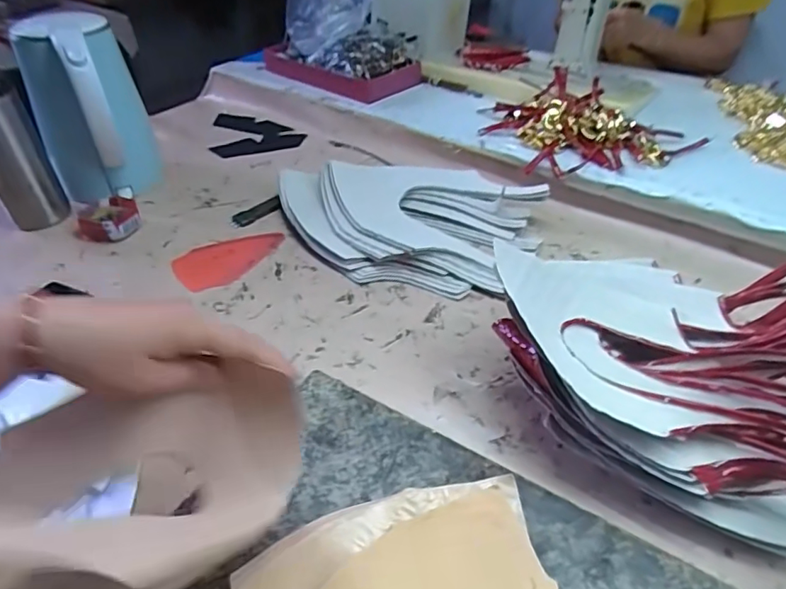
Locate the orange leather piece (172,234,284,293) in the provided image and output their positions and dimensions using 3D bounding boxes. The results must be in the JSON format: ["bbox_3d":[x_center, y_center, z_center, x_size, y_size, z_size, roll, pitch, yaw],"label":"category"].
[{"bbox_3d":[-0.208,-0.051,0.687,0.138,0.010,0.076,-31,49,-30],"label":"orange leather piece"}]

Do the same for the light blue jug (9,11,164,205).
[{"bbox_3d":[-0.464,-0.278,0.808,0.155,0.227,0.163,-20,44,-21],"label":"light blue jug"}]

